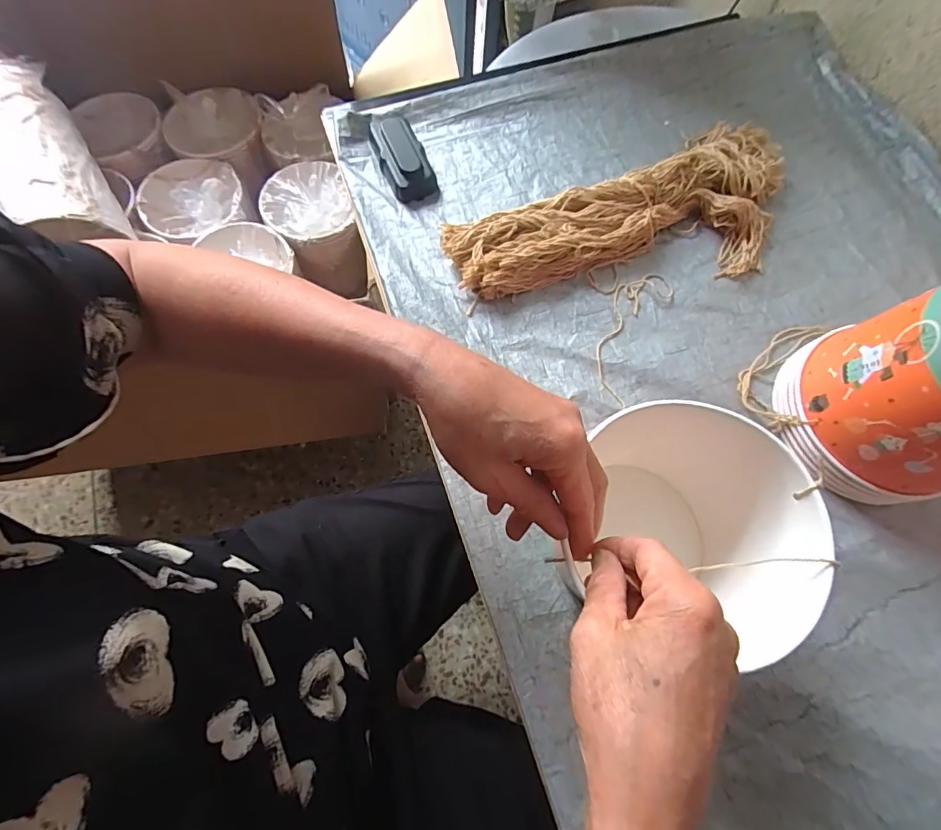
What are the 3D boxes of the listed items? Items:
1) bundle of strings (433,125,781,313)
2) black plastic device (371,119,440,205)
[{"bbox_3d":[0.185,-0.205,0.503,0.410,0.040,0.176,-23,73,-10],"label":"bundle of strings"},{"bbox_3d":[-0.078,-0.301,0.534,0.050,0.029,0.114,-20,73,-9],"label":"black plastic device"}]

